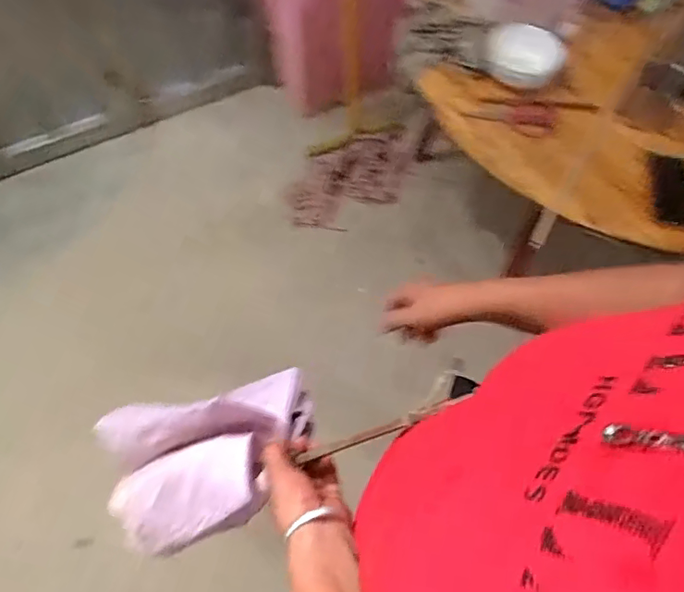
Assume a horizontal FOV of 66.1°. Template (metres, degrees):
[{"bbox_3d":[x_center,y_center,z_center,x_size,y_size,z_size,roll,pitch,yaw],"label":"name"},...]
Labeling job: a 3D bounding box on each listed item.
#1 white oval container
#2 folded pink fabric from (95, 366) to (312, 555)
[{"bbox_3d":[0.404,-0.536,1.163,0.167,0.079,0.121,19,64,10],"label":"white oval container"},{"bbox_3d":[-0.136,0.160,0.537,0.217,0.082,0.146,-15,64,-8],"label":"folded pink fabric"}]

